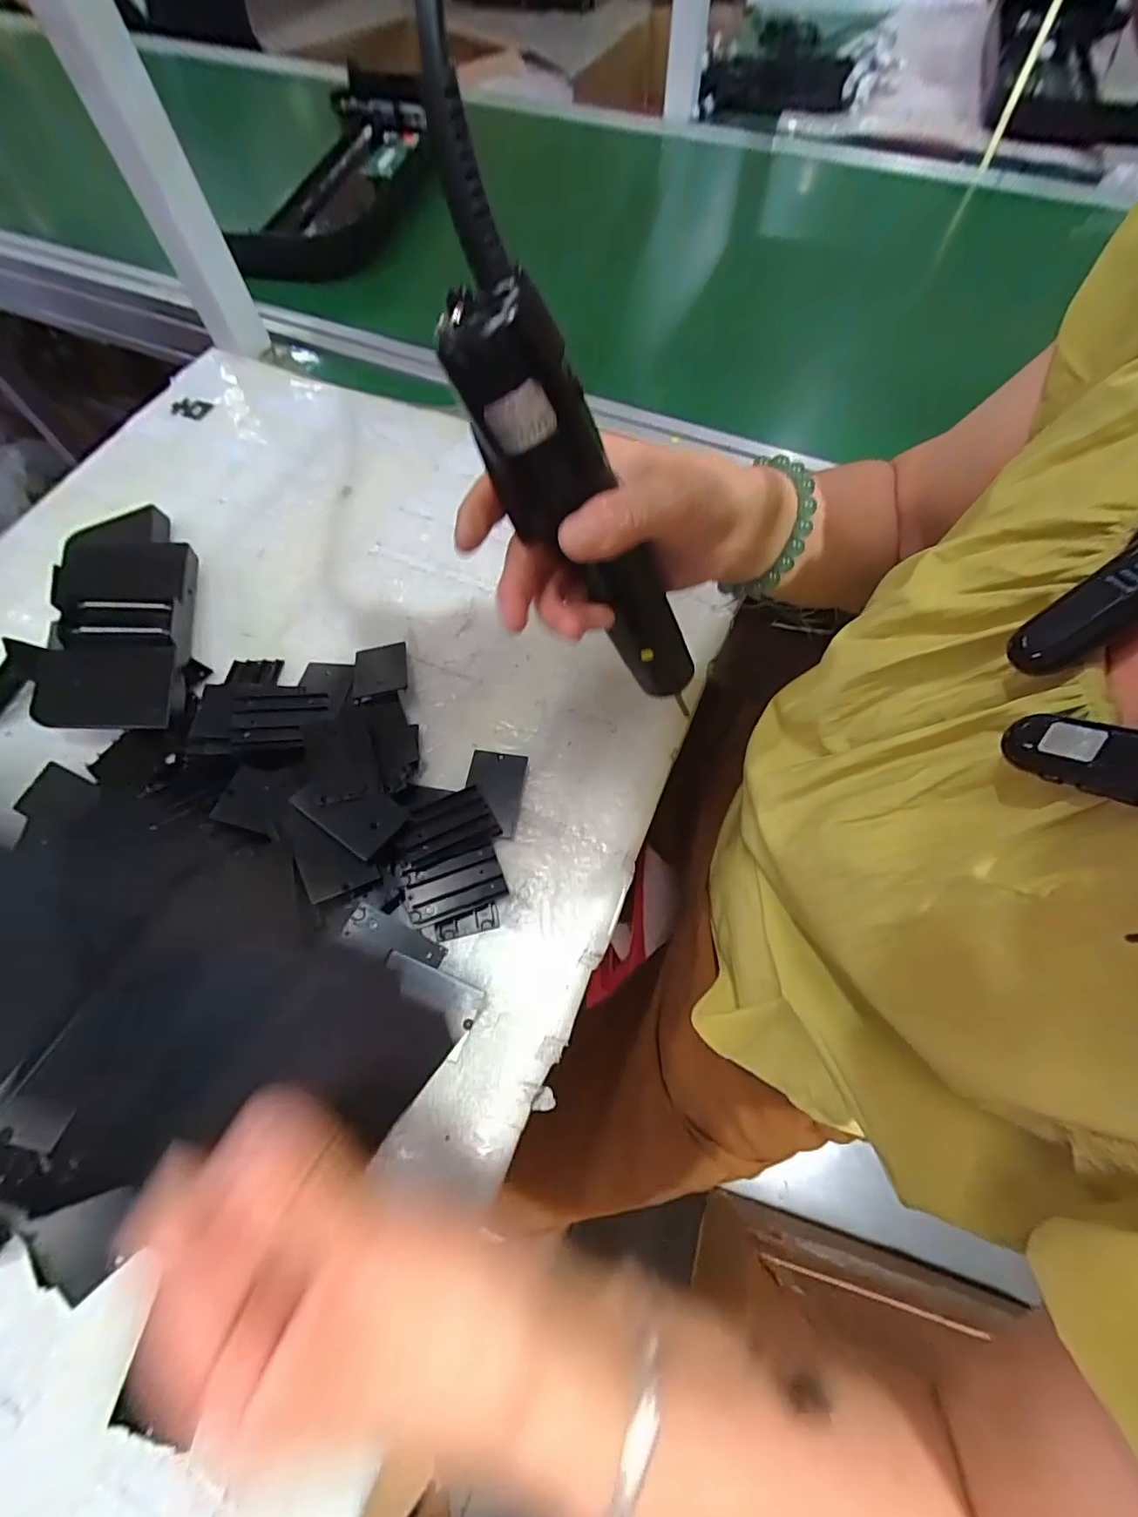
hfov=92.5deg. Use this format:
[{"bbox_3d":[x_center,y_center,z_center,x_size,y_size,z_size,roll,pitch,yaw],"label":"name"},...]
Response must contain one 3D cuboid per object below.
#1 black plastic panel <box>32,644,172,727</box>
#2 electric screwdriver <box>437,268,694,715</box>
[{"bbox_3d":[-0.292,-0.044,0.343,0.068,0.012,0.061,-3,63,-19],"label":"black plastic panel"},{"bbox_3d":[0.011,-0.089,0.236,0.038,0.196,0.024,-5,62,27],"label":"electric screwdriver"}]

